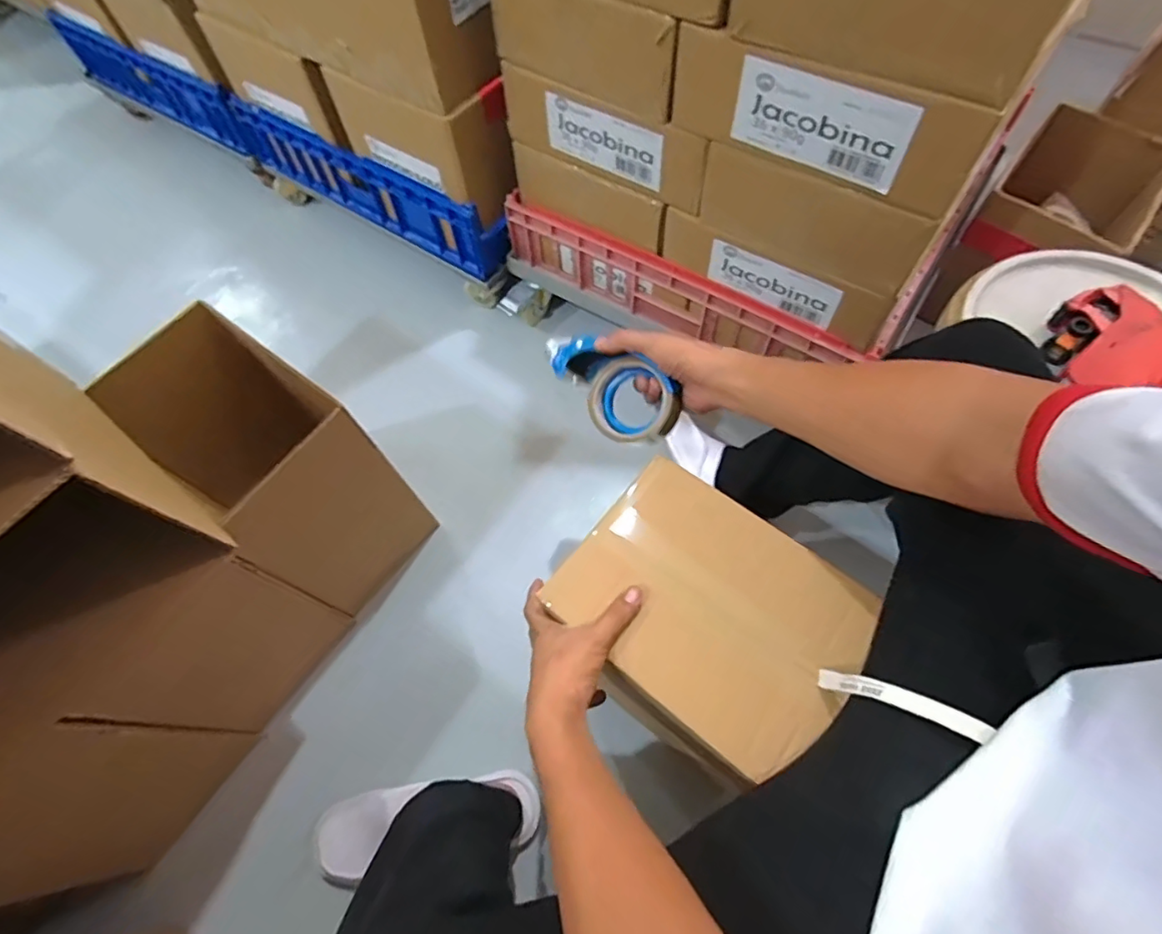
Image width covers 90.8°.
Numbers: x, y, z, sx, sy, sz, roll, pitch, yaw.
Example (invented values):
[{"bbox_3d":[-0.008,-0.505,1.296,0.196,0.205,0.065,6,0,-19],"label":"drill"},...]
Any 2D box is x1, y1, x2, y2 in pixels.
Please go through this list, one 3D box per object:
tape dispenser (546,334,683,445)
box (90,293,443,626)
[{"bbox_3d":[0.033,-0.091,0.643,0.166,0.062,0.087,28,113,11],"label":"tape dispenser"},{"bbox_3d":[-0.426,-0.001,0.826,0.328,0.347,0.206,34,70,18],"label":"box"}]

